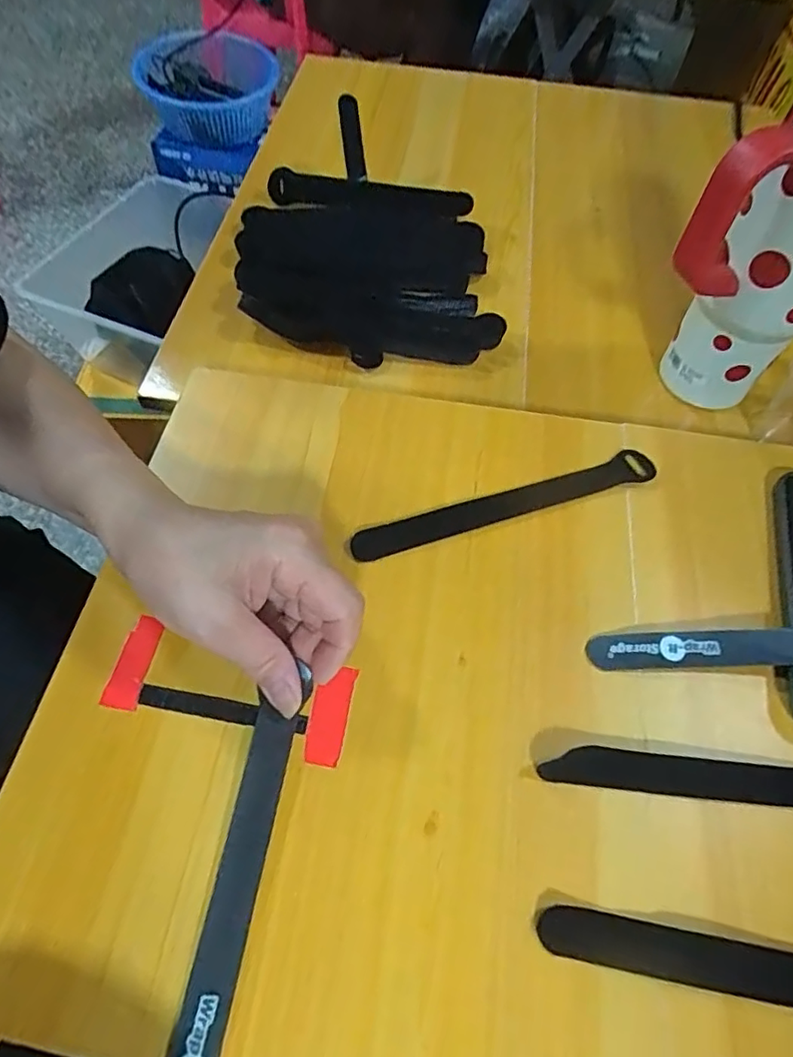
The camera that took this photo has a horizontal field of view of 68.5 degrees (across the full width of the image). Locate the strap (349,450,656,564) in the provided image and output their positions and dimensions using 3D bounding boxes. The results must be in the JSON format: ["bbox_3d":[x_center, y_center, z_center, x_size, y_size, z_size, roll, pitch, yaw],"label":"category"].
[{"bbox_3d":[0.068,-0.015,0.356,0.198,0.005,0.022,-15,66,-13],"label":"strap"}]

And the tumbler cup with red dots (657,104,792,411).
[{"bbox_3d":[0.234,-0.167,0.373,0.094,0.221,0.094,1,60,-2],"label":"tumbler cup with red dots"}]

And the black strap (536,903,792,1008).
[{"bbox_3d":[0.158,0.183,0.240,0.196,0.004,0.025,11,60,4],"label":"black strap"}]

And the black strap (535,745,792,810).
[{"bbox_3d":[0.166,0.119,0.276,0.194,0.006,0.020,5,60,1],"label":"black strap"}]

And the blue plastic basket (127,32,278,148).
[{"bbox_3d":[-0.371,-0.876,1.150,0.261,0.108,0.258,1,60,-2],"label":"blue plastic basket"}]

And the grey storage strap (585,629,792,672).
[{"bbox_3d":[0.207,0.063,0.306,0.207,0.015,0.020,1,60,-2],"label":"grey storage strap"}]

